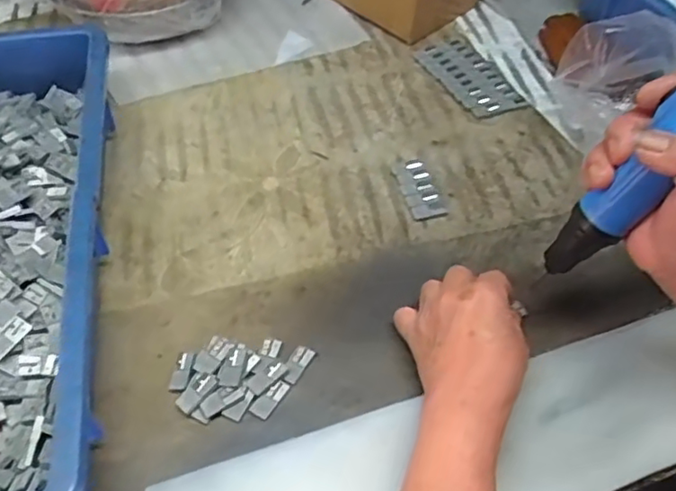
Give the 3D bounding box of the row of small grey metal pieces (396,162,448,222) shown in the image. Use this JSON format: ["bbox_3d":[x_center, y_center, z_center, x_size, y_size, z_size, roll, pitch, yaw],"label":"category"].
[{"bbox_3d":[0.068,-0.047,0.529,0.025,0.009,0.062,-12,52,-11],"label":"row of small grey metal pieces"}]

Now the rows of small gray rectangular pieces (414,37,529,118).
[{"bbox_3d":[0.126,-0.163,0.610,0.052,0.007,0.119,-31,64,-14],"label":"rows of small gray rectangular pieces"}]

